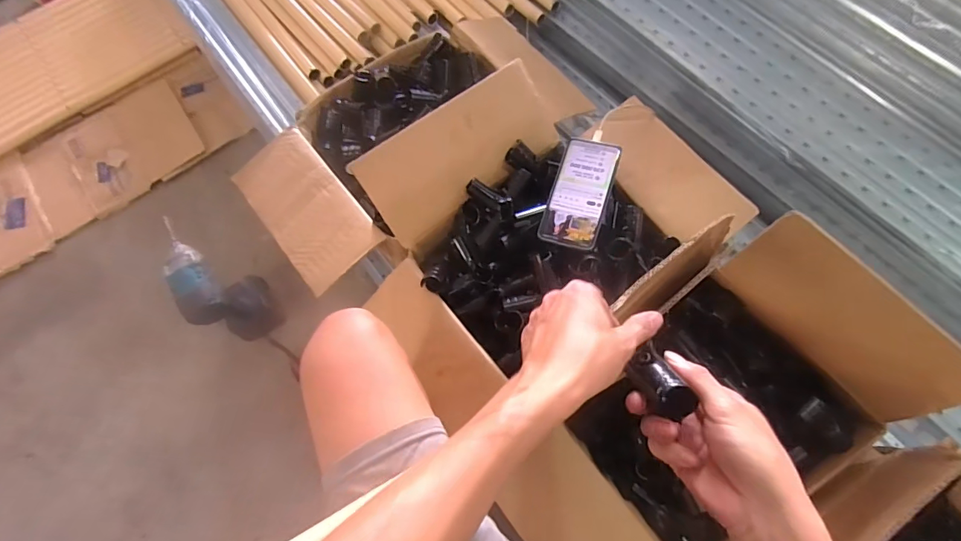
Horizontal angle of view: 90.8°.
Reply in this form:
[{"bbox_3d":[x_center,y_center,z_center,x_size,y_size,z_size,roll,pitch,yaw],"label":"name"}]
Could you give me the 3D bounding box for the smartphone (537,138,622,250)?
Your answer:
[{"bbox_3d":[0.137,-0.108,0.650,0.078,0.008,0.159,15,75,15],"label":"smartphone"}]

